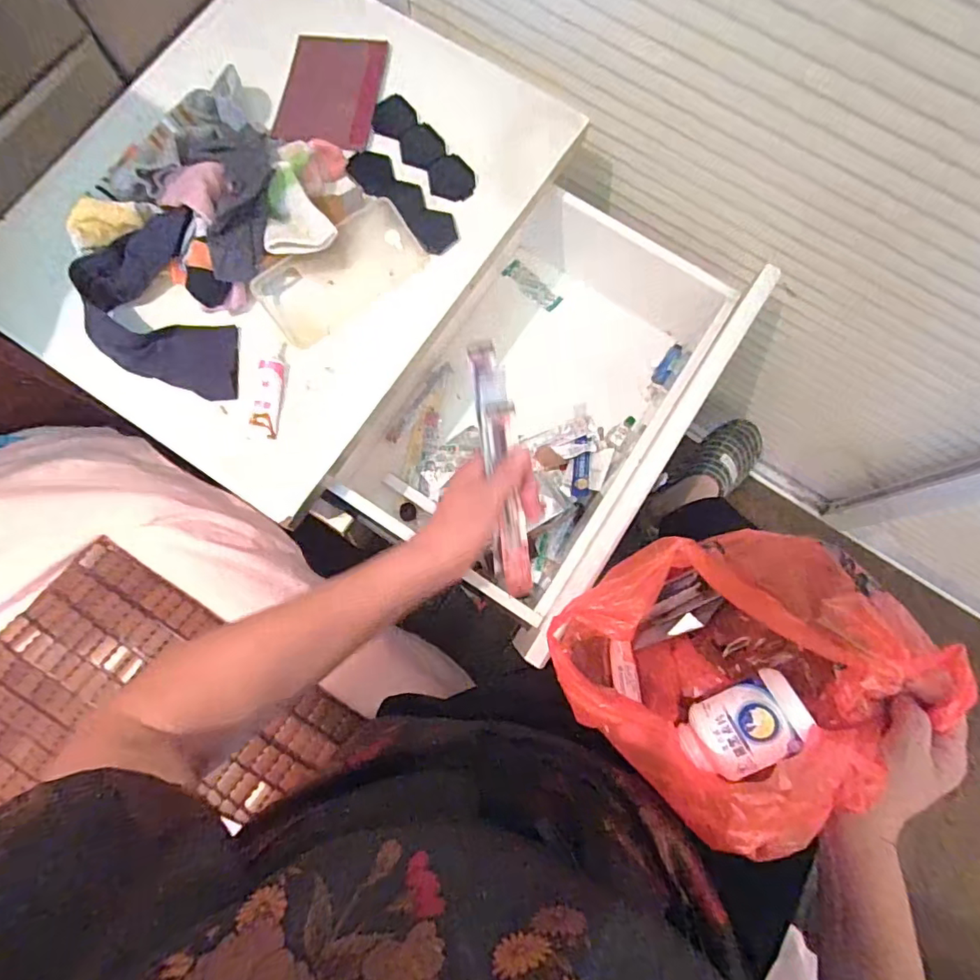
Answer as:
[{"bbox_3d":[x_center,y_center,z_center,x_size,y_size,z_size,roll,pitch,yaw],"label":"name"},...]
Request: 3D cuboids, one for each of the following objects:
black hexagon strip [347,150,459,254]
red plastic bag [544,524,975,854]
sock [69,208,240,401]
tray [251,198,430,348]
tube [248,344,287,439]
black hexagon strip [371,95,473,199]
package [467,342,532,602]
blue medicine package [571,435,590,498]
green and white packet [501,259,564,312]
[{"bbox_3d":[-0.091,-0.309,0.568,0.046,0.006,0.147,-44,81,-8],"label":"black hexagon strip"},{"bbox_3d":[0.200,0.131,0.424,0.259,0.134,0.215,-33,79,-6],"label":"red plastic bag"},{"bbox_3d":[-0.323,-0.167,0.517,0.122,0.052,0.175,-18,78,-4],"label":"sock"},{"bbox_3d":[-0.148,-0.220,0.540,0.164,0.028,0.080,-38,80,-7],"label":"tray"},{"bbox_3d":[-0.216,-0.098,0.522,0.026,0.014,0.095,4,78,1],"label":"tube"},{"bbox_3d":[-0.074,-0.375,0.586,0.047,0.004,0.149,-41,80,-8],"label":"black hexagon strip"},{"bbox_3d":[0.011,-0.009,0.459,0.031,0.013,0.224,-9,110,-2],"label":"package"},{"bbox_3d":[0.117,-0.032,0.688,0.021,0.012,0.086,6,64,2],"label":"blue medicine package"},{"bbox_3d":[0.059,-0.286,0.750,0.092,0.004,0.033,44,81,9],"label":"green and white packet"}]

